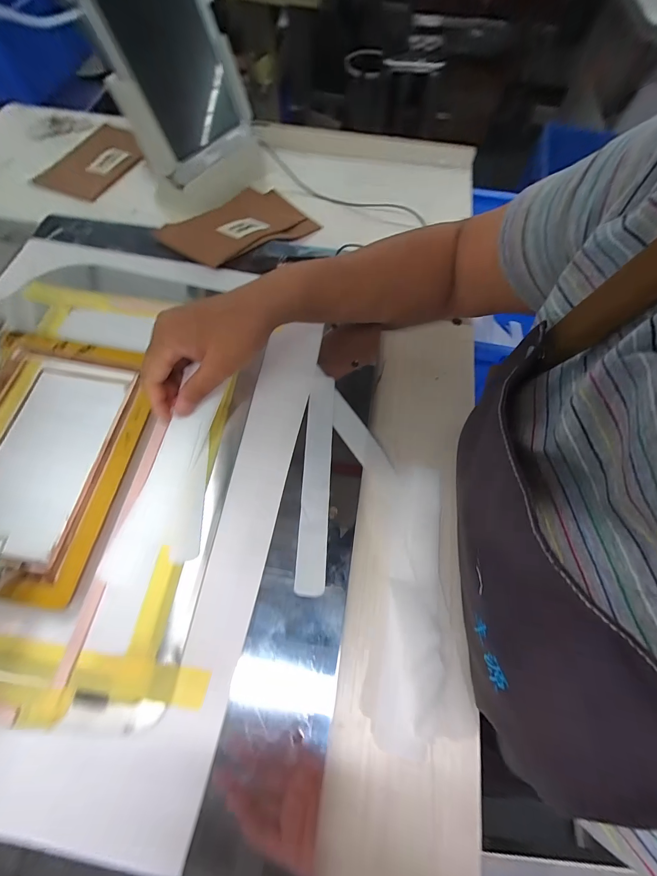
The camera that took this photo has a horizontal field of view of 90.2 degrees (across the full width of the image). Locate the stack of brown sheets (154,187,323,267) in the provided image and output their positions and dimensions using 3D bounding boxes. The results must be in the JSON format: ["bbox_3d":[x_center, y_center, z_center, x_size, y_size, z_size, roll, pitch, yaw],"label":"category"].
[{"bbox_3d":[-0.121,-0.288,0.442,0.188,0.015,0.126,-32,66,-23],"label":"stack of brown sheets"}]

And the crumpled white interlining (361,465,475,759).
[{"bbox_3d":[0.069,0.129,0.276,0.072,0.012,0.210,3,68,-1],"label":"crumpled white interlining"}]

